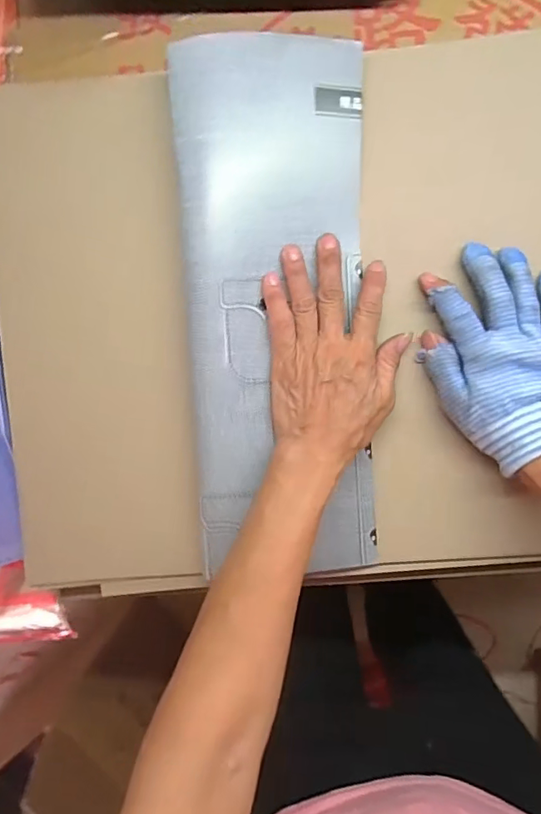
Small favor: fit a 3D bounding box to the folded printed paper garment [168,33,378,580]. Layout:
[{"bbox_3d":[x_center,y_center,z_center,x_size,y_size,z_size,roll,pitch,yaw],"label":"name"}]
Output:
[{"bbox_3d":[0.008,-0.064,0.373,0.133,0.035,0.375,-1,98,3],"label":"folded printed paper garment"}]

